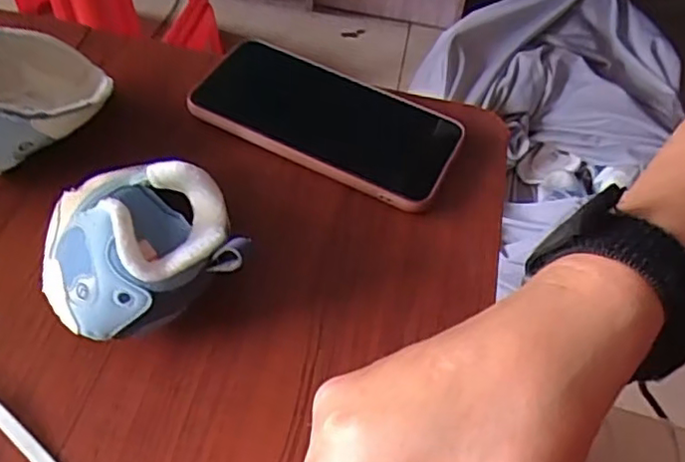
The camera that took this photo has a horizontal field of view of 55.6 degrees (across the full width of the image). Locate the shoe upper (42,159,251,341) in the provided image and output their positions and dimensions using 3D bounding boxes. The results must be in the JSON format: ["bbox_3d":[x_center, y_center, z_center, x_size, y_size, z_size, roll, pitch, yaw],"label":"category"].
[{"bbox_3d":[-0.102,0.002,0.313,0.085,0.058,0.095,-20,58,-19],"label":"shoe upper"}]

